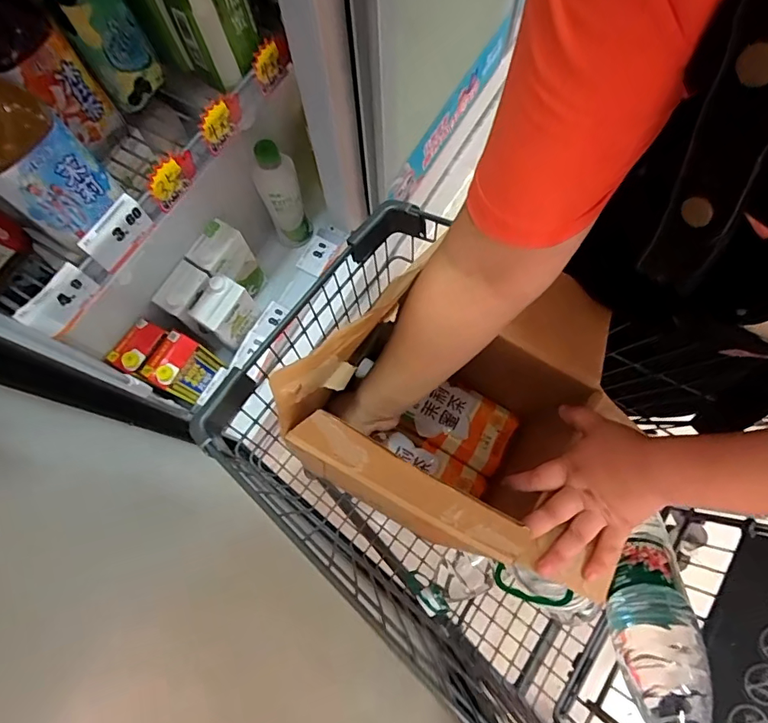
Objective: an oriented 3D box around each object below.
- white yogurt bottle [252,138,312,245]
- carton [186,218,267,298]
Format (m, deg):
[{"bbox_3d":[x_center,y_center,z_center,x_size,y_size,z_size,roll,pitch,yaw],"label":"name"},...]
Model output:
[{"bbox_3d":[-0.193,-0.320,0.898,0.076,0.221,0.081,-24,73,-6],"label":"white yogurt bottle"},{"bbox_3d":[-0.284,-0.177,0.880,0.064,0.151,0.091,38,77,13],"label":"carton"}]

